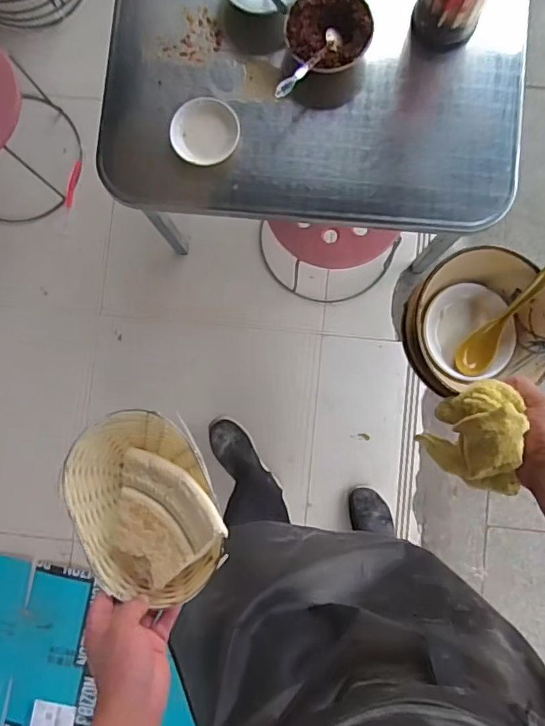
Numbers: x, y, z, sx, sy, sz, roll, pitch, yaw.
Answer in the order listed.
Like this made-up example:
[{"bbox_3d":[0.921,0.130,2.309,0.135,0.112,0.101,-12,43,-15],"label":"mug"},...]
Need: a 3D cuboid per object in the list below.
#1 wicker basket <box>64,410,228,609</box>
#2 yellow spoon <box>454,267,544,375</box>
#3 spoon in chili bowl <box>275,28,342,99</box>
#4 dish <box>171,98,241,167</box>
[{"bbox_3d":[-0.142,0.157,0.559,0.157,0.056,0.204,-22,85,-1],"label":"wicker basket"},{"bbox_3d":[0.272,-0.056,0.582,0.038,0.034,0.166,39,107,4],"label":"yellow spoon"},{"bbox_3d":[0.057,-0.462,0.797,0.031,0.018,0.141,40,89,4],"label":"spoon in chili bowl"},{"bbox_3d":[-0.110,-0.376,0.835,0.109,0.018,0.102,2,87,2],"label":"dish"}]

